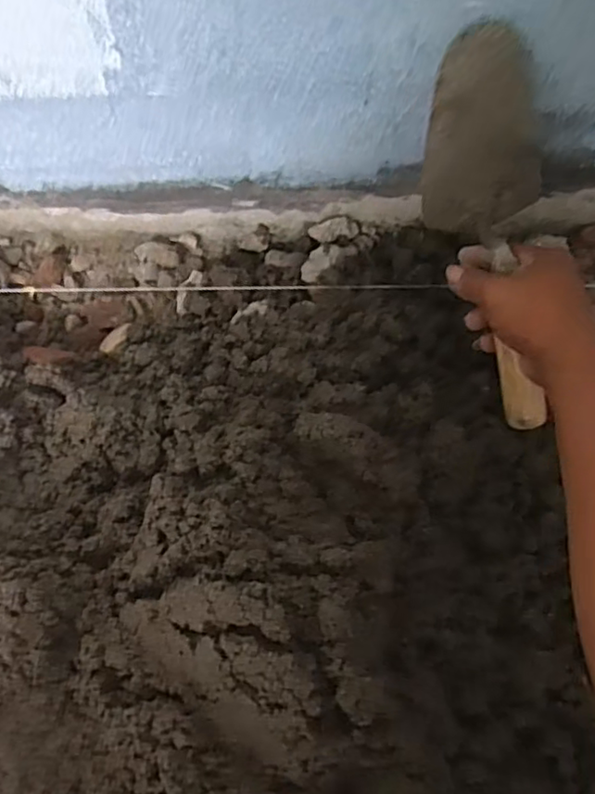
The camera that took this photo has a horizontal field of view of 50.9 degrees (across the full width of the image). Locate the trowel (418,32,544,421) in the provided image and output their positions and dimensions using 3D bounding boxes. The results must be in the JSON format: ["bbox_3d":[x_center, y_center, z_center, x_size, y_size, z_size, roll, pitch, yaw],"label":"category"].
[{"bbox_3d":[0.147,-0.116,0.468,0.083,0.052,0.277,-12,102,-4],"label":"trowel"}]

